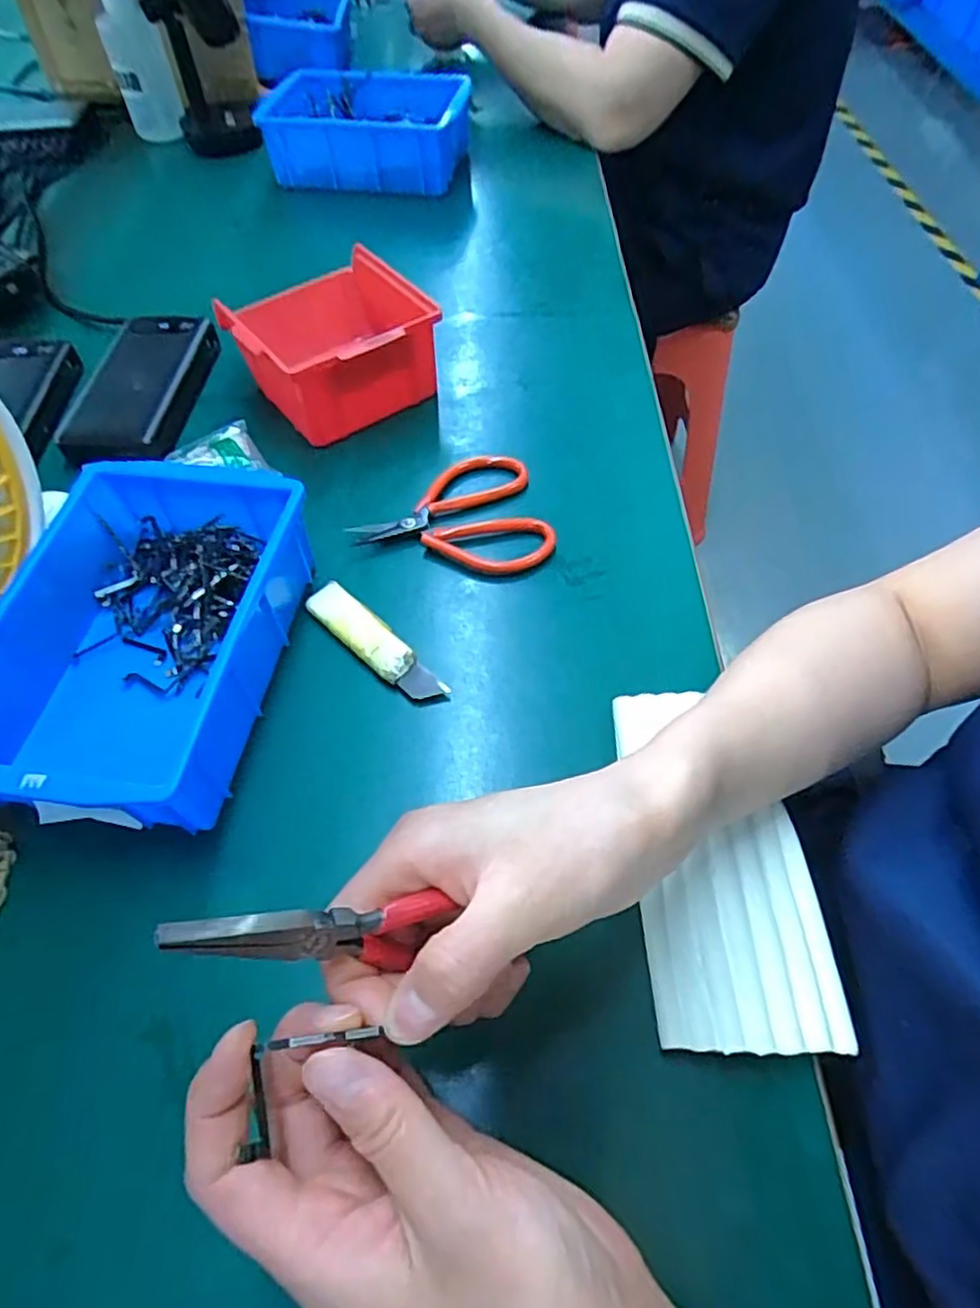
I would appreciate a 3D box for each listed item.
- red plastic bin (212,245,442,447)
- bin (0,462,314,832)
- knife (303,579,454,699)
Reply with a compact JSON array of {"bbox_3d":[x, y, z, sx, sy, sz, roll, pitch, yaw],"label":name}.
[{"bbox_3d":[-0.121,-0.234,0.516,0.121,0.066,0.138,-33,61,-19],"label":"red plastic bin"},{"bbox_3d":[-0.191,-0.009,0.373,0.141,0.063,0.198,6,57,6],"label":"bin"},{"bbox_3d":[-0.068,-0.008,0.401,0.025,0.010,0.105,-40,64,-22],"label":"knife"}]

